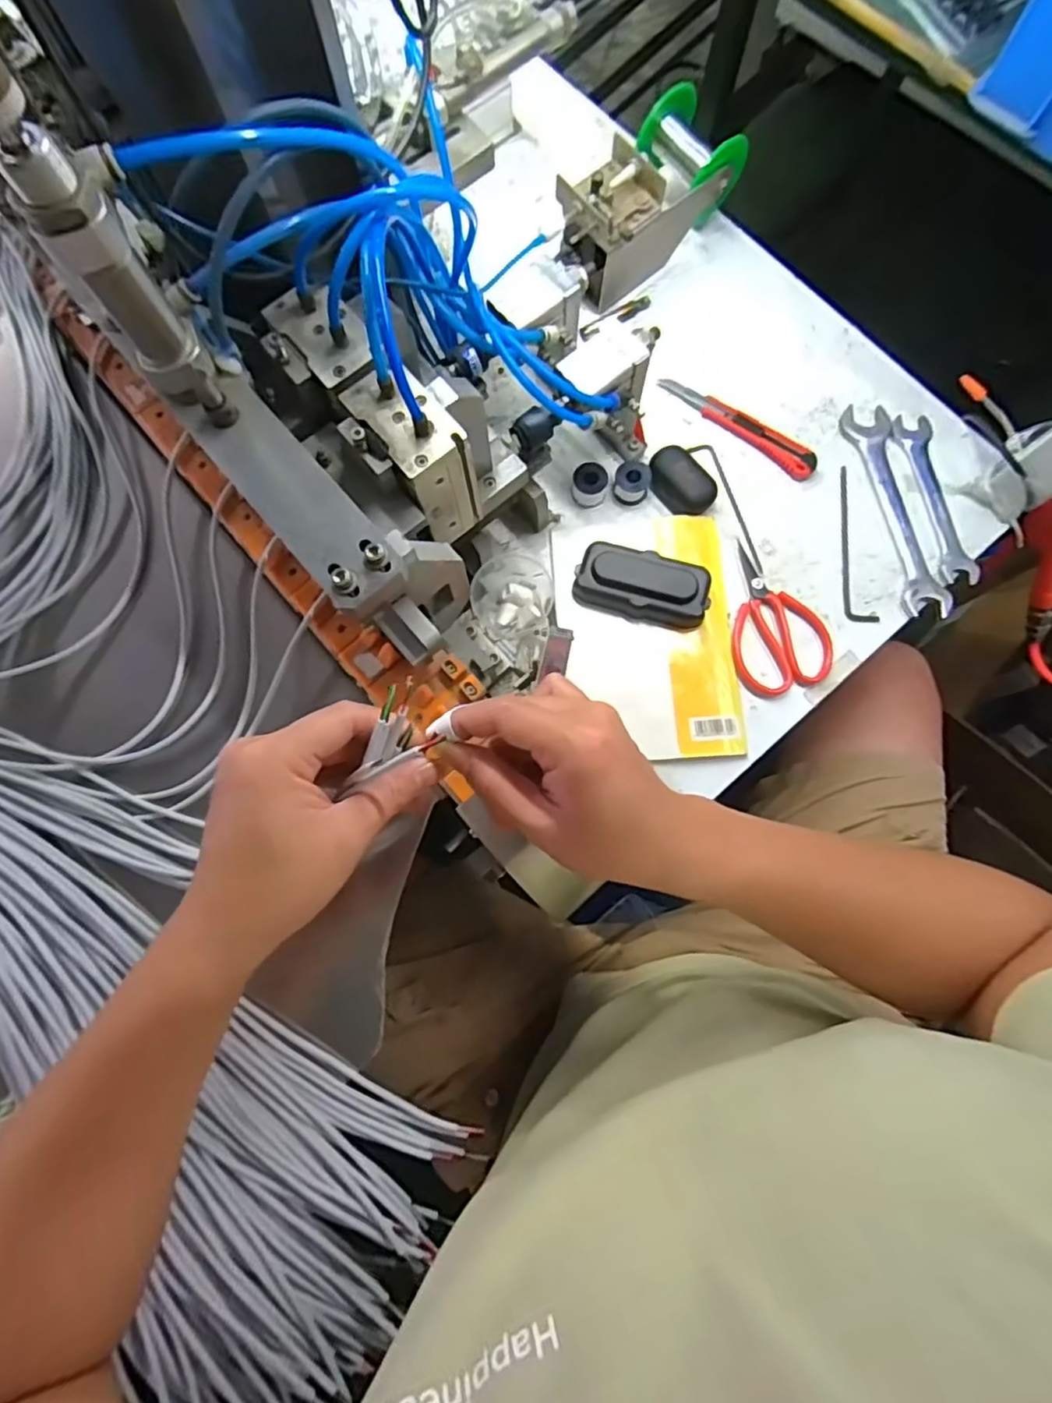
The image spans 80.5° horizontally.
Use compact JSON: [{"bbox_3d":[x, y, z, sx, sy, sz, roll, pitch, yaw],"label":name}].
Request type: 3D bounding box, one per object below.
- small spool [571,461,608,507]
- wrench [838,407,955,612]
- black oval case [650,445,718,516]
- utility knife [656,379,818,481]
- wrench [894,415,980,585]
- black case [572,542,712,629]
[{"bbox_3d":[0.054,-0.186,0.531,0.028,0.028,0.028,0,78,0],"label":"small spool"},{"bbox_3d":[0.313,-0.164,0.528,0.040,0.008,0.192,-10,79,-2],"label":"wrench"},{"bbox_3d":[0.131,-0.186,0.527,0.035,0.023,0.062,-42,81,-8],"label":"black oval case"},{"bbox_3d":[0.188,-0.246,0.549,0.153,0.014,0.025,41,81,8],"label":"utility knife"},{"bbox_3d":[0.350,-0.174,0.530,0.030,0.006,0.156,-9,79,-2],"label":"wrench"},{"bbox_3d":[0.095,-0.094,0.505,0.106,0.029,0.051,17,79,3],"label":"black case"}]

